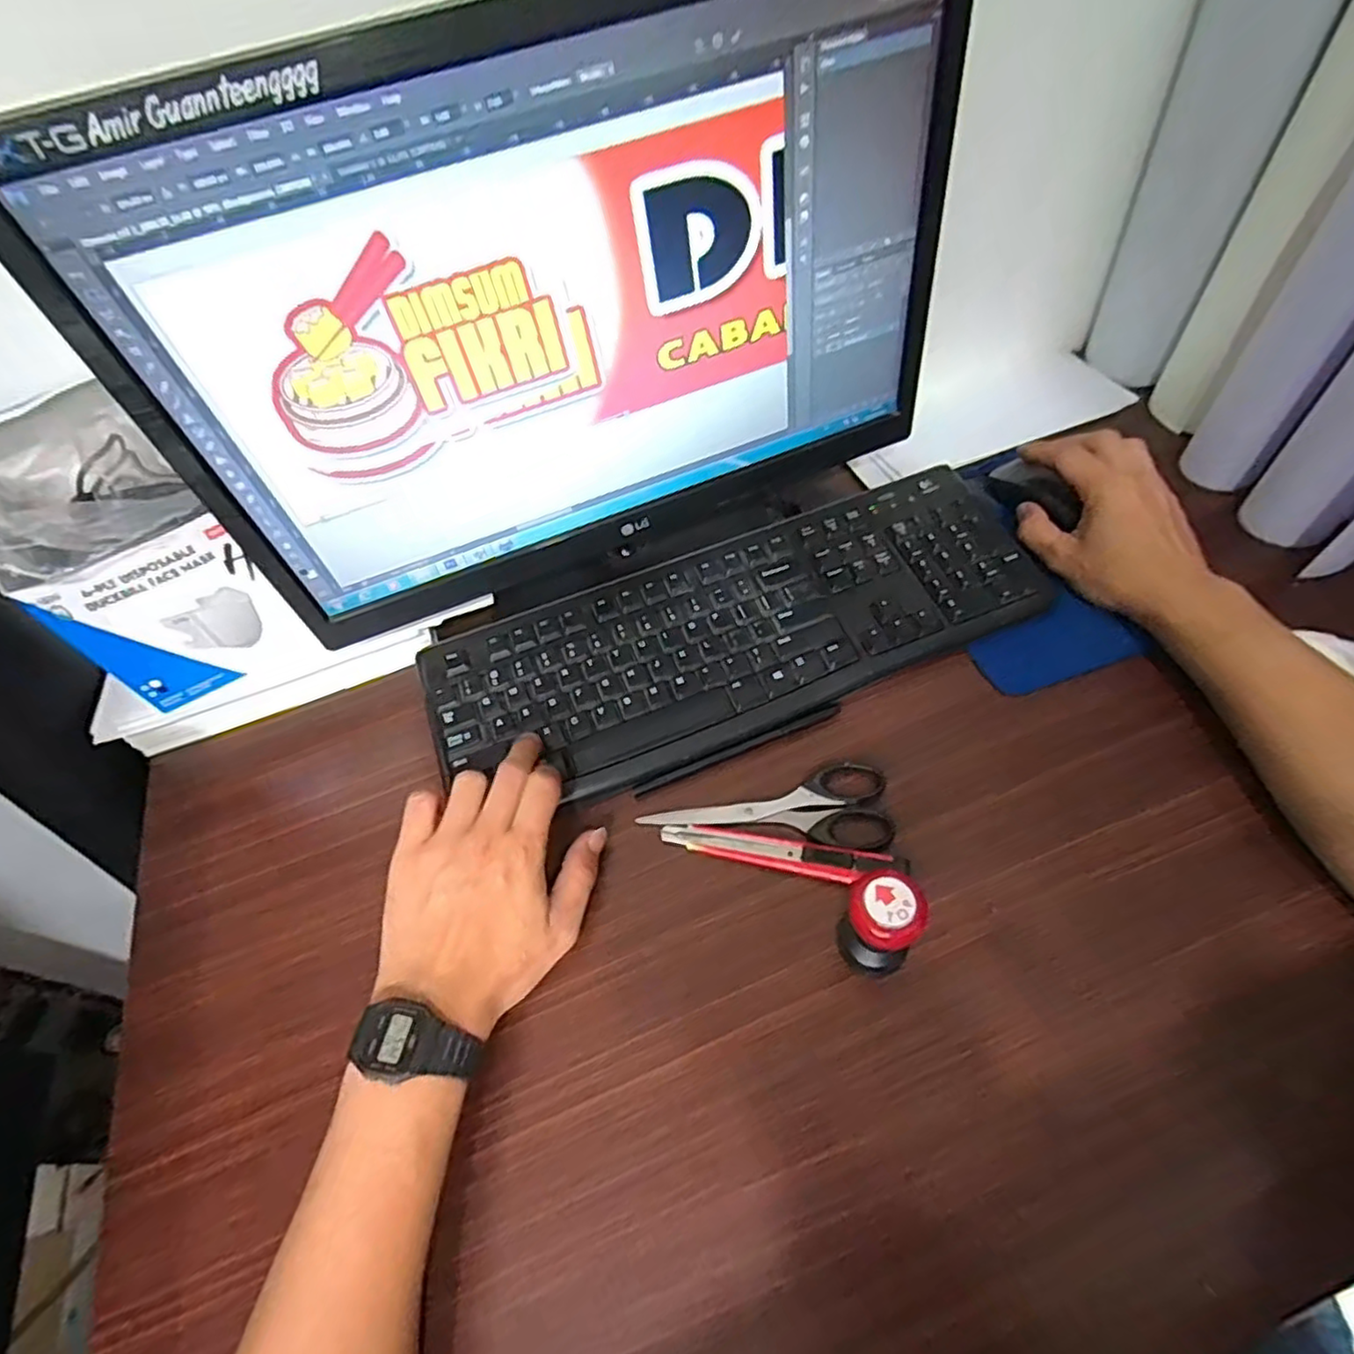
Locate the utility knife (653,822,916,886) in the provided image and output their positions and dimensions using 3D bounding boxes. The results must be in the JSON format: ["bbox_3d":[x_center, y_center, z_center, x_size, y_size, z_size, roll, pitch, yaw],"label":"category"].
[{"bbox_3d":[0.060,0.104,0.394,0.141,0.012,0.020,8,56,12],"label":"utility knife"}]

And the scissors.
[{"bbox_3d":[0.055,0.085,0.415,0.149,0.015,0.051,-4,55,4],"label":"scissors"}]

